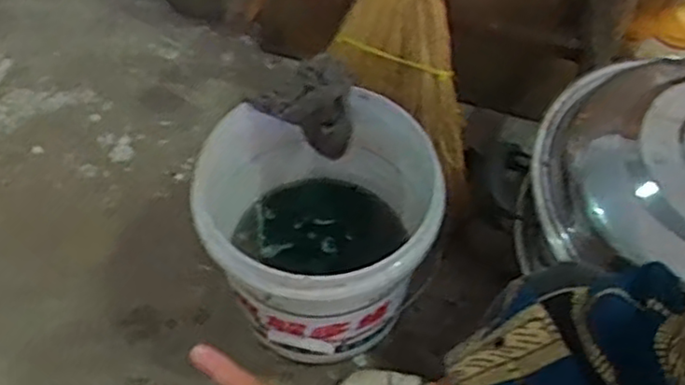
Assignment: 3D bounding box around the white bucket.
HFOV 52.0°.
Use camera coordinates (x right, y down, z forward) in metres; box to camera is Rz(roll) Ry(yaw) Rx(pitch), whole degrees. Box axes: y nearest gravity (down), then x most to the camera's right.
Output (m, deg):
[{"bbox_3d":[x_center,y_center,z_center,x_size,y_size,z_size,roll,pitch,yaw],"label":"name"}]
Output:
[{"bbox_3d":[-0.011,0.037,0.807,0.262,0.234,0.239,1,55,-1],"label":"white bucket"}]

